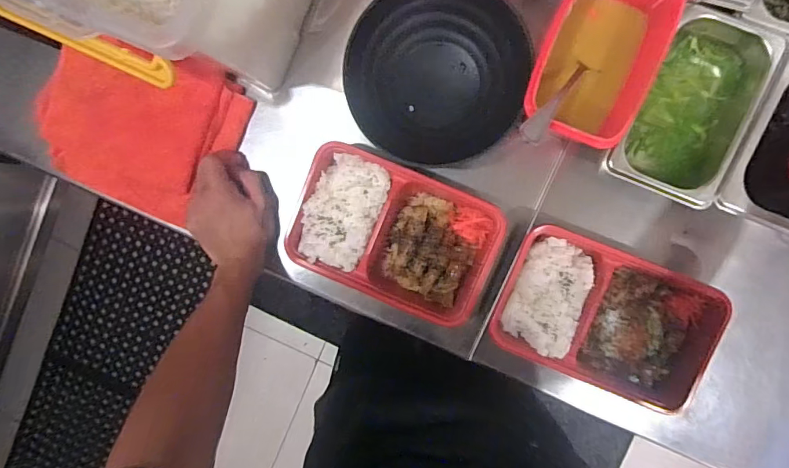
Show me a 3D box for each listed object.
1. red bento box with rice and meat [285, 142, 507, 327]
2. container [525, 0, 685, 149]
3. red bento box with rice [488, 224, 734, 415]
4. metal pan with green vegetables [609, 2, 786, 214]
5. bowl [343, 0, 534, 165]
[{"bbox_3d":[0.000,0.001,0.511,0.215,0.038,0.141,23,96,3],"label":"red bento box with rice and meat"},{"bbox_3d":[0.194,-0.168,0.460,0.107,0.087,0.155,21,96,3],"label":"container"},{"bbox_3d":[0.225,0.088,0.502,0.212,0.051,0.139,21,96,3],"label":"red bento box with rice"},{"bbox_3d":[0.292,-0.125,0.470,0.100,0.071,0.175,24,96,3],"label":"metal pan with green vegetables"},{"bbox_3d":[0.047,-0.171,0.503,0.179,0.064,0.179,1,107,5],"label":"bowl"}]

